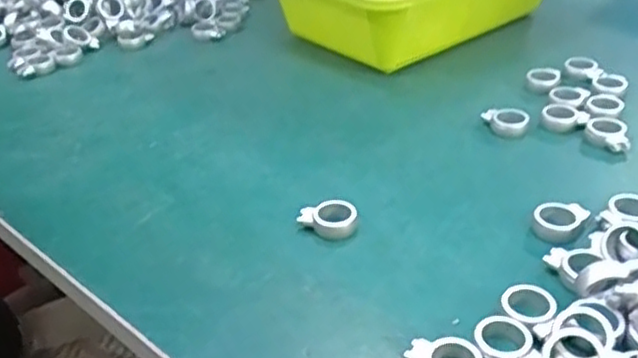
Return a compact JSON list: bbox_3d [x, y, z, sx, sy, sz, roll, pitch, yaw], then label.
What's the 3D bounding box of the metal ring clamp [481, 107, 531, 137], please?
[{"bbox_3d":[0.134,-0.041,0.484,0.033,0.012,0.024,5,34,14],"label":"metal ring clamp"}]

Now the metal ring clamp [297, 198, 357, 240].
[{"bbox_3d":[0.005,0.024,0.393,0.034,0.013,0.021,-3,33,1],"label":"metal ring clamp"}]

